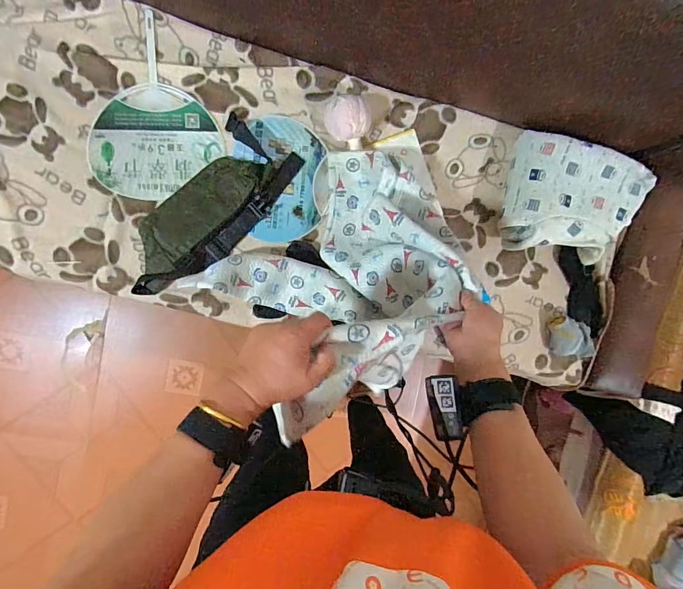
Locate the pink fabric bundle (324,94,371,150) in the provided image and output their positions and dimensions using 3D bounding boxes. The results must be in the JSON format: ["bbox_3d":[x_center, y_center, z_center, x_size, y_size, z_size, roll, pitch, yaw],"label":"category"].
[{"bbox_3d":[0.012,-0.316,0.701,0.081,0.075,0.071,27,87,-8],"label":"pink fabric bundle"}]

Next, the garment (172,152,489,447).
[{"bbox_3d":[0.029,-0.032,0.578,0.375,0.313,0.341,0,91,-8],"label":"garment"}]

